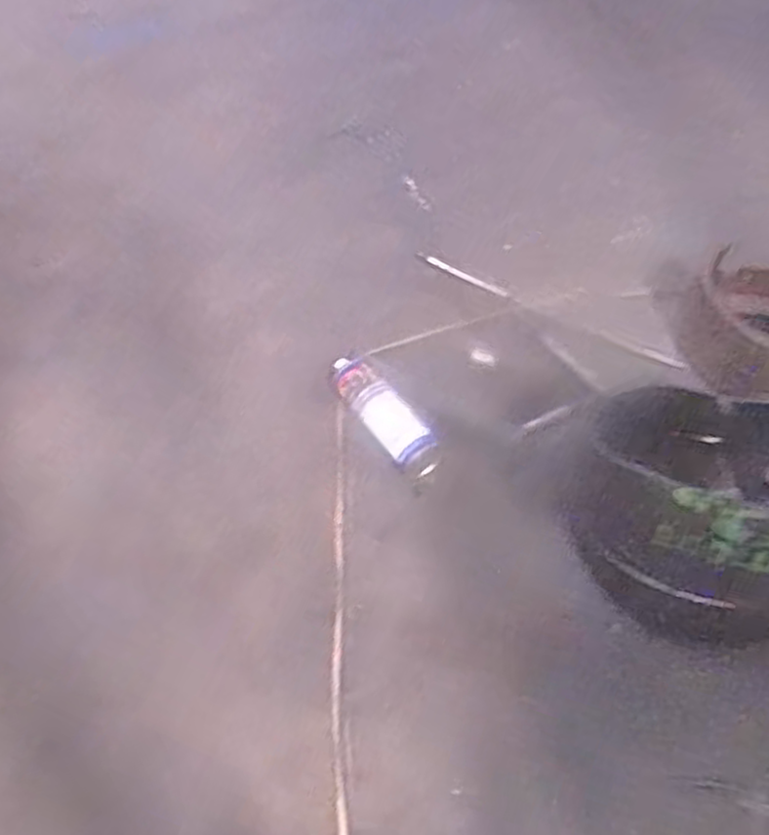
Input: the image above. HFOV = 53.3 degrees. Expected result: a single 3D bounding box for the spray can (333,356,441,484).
[{"bbox_3d":[-0.006,-0.007,1.057,0.056,0.072,0.217,-29,59,-26],"label":"spray can"}]

